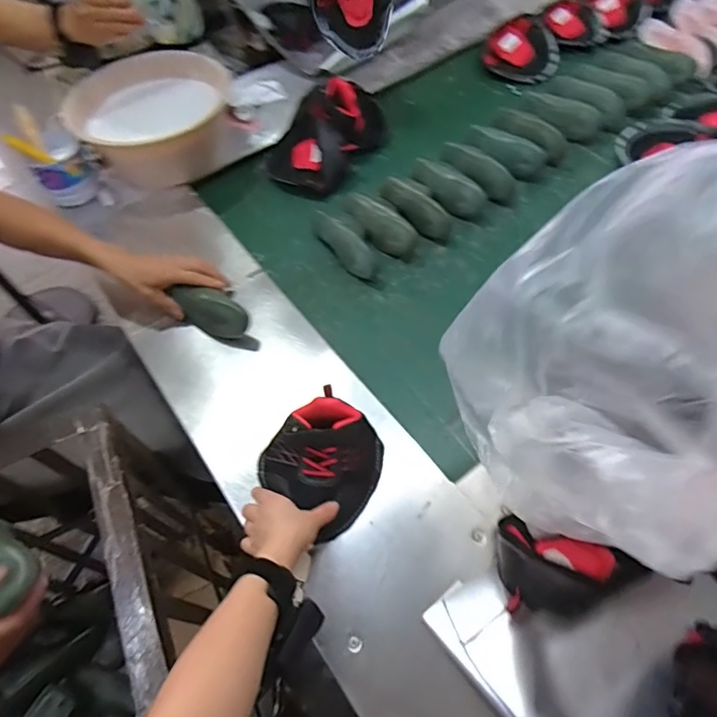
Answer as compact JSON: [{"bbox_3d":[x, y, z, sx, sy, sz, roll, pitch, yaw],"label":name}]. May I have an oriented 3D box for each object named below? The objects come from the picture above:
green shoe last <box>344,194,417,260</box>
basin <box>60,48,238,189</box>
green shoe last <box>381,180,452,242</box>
[{"bbox_3d":[0.039,-0.258,0.920,0.068,0.061,0.174,-30,62,-13],"label":"green shoe last"},{"bbox_3d":[-0.405,-0.479,1.030,0.280,0.150,0.256,-2,59,3],"label":"basin"},{"bbox_3d":[0.104,-0.283,0.939,0.056,0.052,0.172,-33,63,-15],"label":"green shoe last"}]

